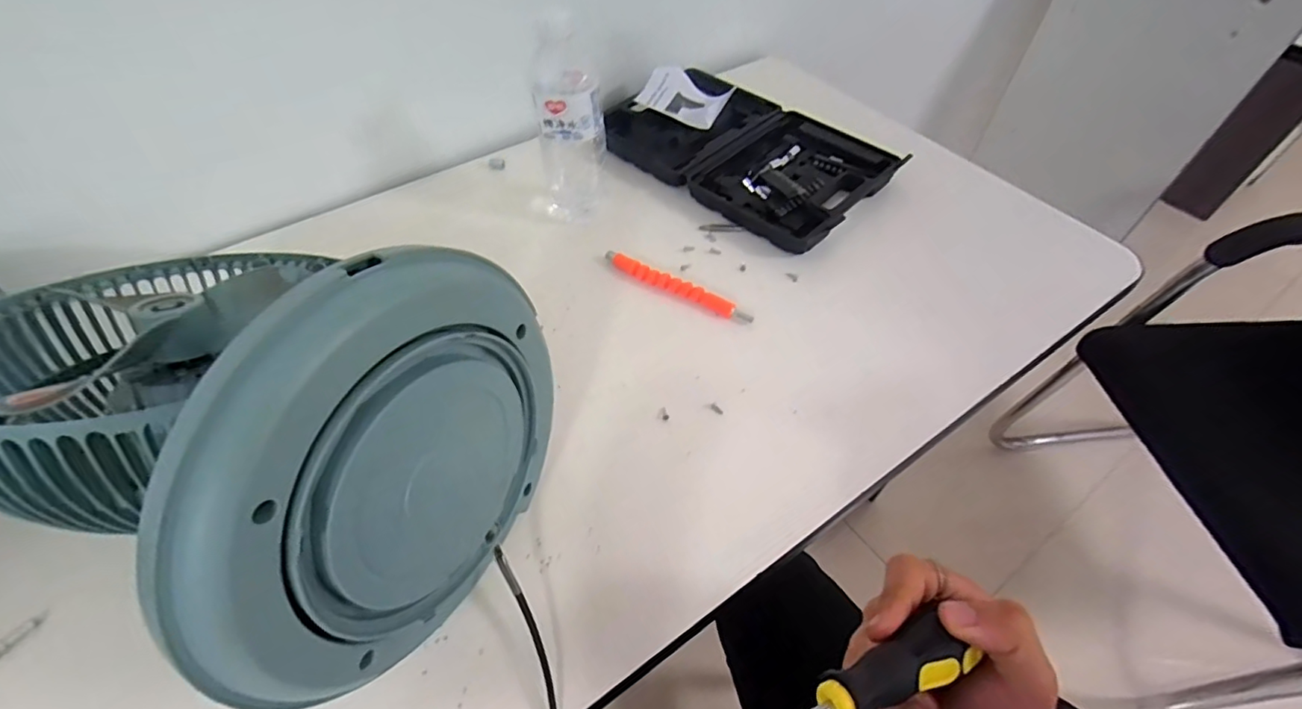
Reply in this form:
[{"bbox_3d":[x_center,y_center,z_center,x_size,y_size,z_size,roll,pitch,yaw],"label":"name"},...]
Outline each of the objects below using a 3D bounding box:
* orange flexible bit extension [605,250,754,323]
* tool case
[{"bbox_3d":[0.025,-0.070,0.570,0.166,0.012,0.019,27,58,16],"label":"orange flexible bit extension"},{"bbox_3d":[0.111,-0.256,0.694,0.325,0.037,0.206,37,61,21],"label":"tool case"}]

